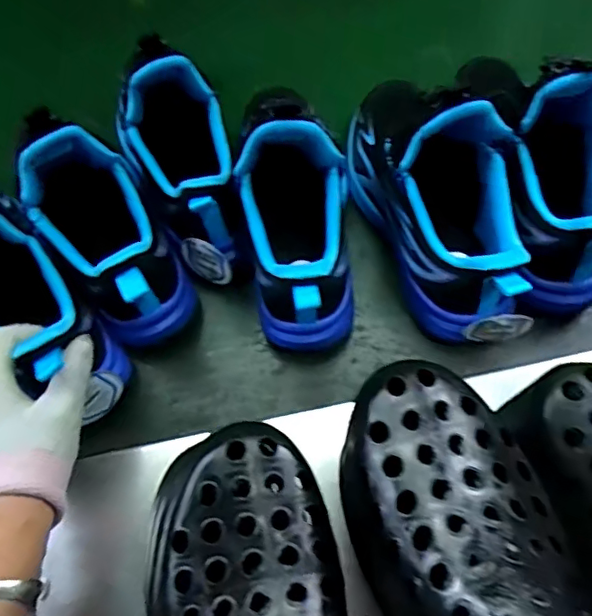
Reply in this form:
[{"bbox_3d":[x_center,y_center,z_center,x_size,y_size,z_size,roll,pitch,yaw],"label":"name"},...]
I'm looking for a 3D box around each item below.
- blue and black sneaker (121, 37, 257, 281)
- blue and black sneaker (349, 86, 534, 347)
[{"bbox_3d":[-0.085,-0.105,0.454,0.072,0.082,0.180,-19,102,-6],"label":"blue and black sneaker"},{"bbox_3d":[0.111,-0.094,0.431,0.096,0.134,0.229,-19,66,-6],"label":"blue and black sneaker"}]

